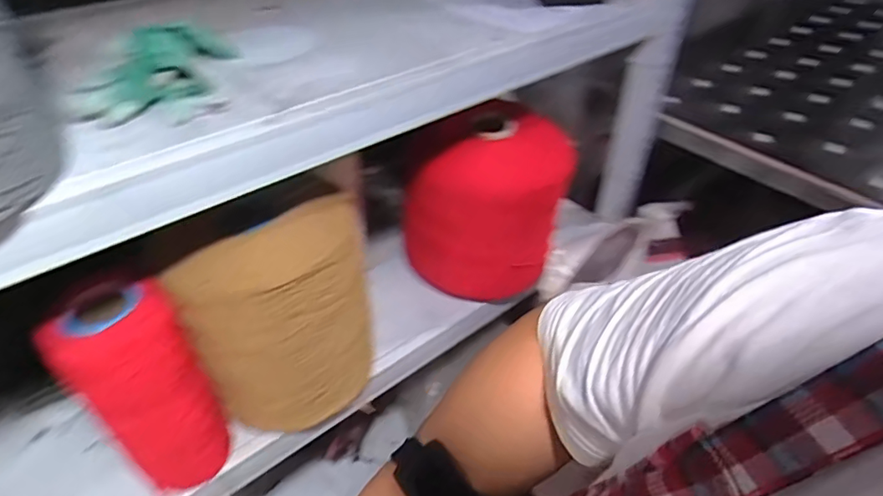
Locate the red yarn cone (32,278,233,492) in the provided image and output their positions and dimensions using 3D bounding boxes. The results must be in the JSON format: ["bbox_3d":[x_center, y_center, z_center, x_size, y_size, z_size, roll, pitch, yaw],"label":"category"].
[{"bbox_3d":[-0.338,0.177,0.643,0.121,0.283,0.107,9,42,7],"label":"red yarn cone"}]

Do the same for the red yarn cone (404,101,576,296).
[{"bbox_3d":[0.074,-0.079,0.937,0.232,0.288,0.188,7,42,4],"label":"red yarn cone"}]

